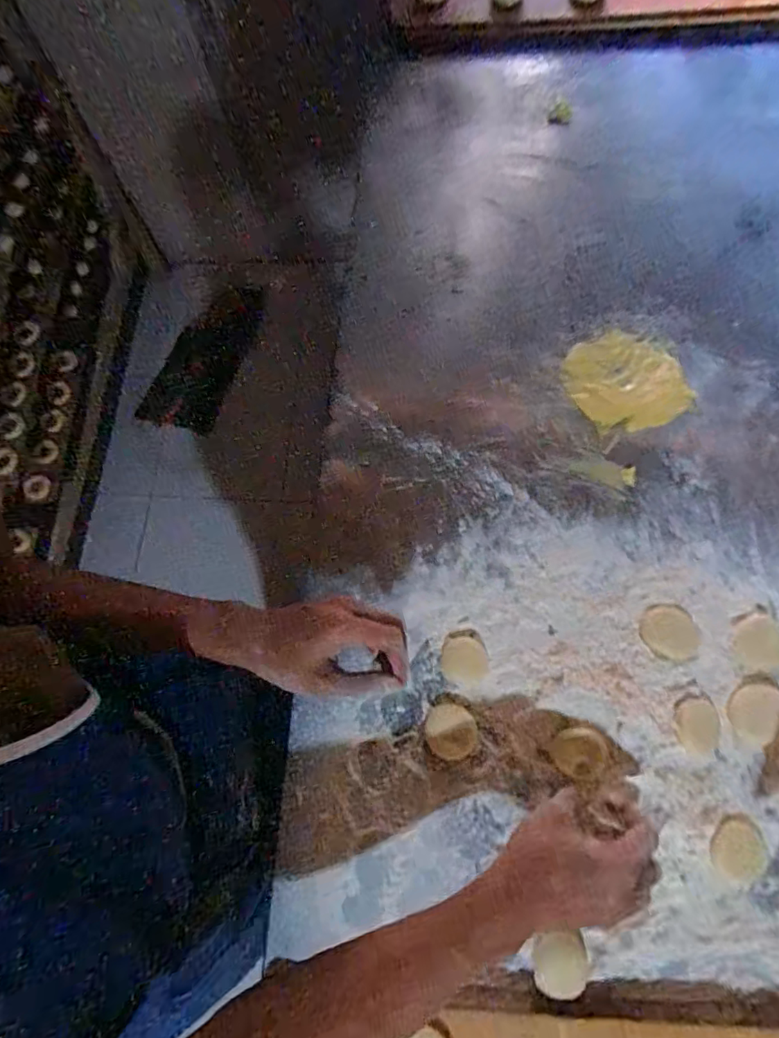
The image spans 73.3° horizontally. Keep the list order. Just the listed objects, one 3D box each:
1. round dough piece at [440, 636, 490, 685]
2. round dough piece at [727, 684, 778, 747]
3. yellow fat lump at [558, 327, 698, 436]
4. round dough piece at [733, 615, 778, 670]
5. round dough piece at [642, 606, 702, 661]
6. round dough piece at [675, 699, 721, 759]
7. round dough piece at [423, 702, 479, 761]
[{"bbox_3d":[0.072,0.135,0.500,0.044,0.004,0.042,-1,71,2],"label":"round dough piece"},{"bbox_3d":[0.333,0.174,0.471,0.044,0.004,0.054,43,78,14],"label":"round dough piece"},{"bbox_3d":[0.256,-0.151,0.573,0.121,0.006,0.119,-20,72,-4],"label":"yellow fat lump"},{"bbox_3d":[0.345,0.115,0.485,0.049,0.004,0.046,-1,71,2],"label":"round dough piece"},{"bbox_3d":[0.263,0.107,0.492,0.051,0.010,0.048,-1,71,2],"label":"round dough piece"},{"bbox_3d":[0.271,0.187,0.465,0.042,0.018,0.045,-1,71,2],"label":"round dough piece"},{"bbox_3d":[0.057,0.200,0.492,0.047,0.005,0.048,-1,71,2],"label":"round dough piece"}]

